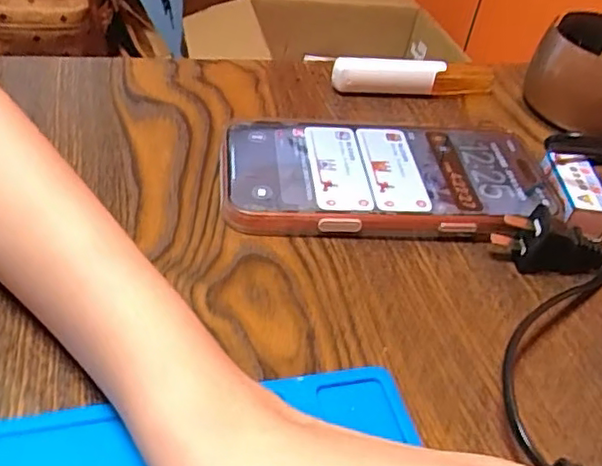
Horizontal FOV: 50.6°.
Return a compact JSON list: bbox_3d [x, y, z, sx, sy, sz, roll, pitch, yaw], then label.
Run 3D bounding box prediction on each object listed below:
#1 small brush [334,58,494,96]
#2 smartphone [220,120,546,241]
[{"bbox_3d":[0.072,-0.098,0.396,0.104,0.018,0.015,-3,43,-12],"label":"small brush"},{"bbox_3d":[0.043,-0.028,0.321,0.160,0.014,0.080,2,42,-7],"label":"smartphone"}]

